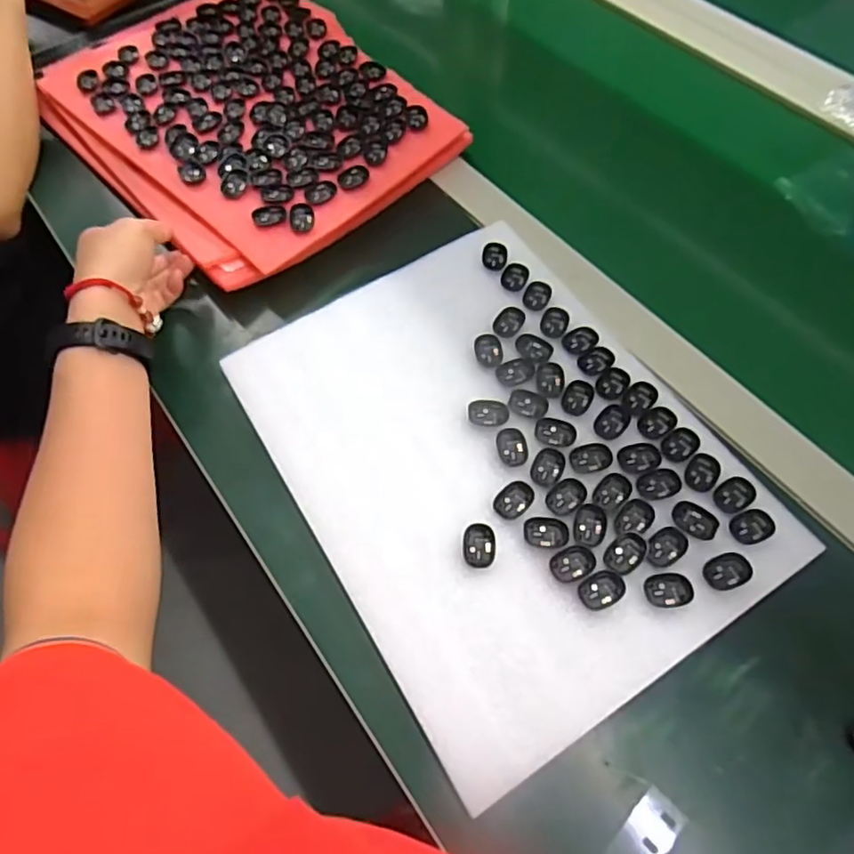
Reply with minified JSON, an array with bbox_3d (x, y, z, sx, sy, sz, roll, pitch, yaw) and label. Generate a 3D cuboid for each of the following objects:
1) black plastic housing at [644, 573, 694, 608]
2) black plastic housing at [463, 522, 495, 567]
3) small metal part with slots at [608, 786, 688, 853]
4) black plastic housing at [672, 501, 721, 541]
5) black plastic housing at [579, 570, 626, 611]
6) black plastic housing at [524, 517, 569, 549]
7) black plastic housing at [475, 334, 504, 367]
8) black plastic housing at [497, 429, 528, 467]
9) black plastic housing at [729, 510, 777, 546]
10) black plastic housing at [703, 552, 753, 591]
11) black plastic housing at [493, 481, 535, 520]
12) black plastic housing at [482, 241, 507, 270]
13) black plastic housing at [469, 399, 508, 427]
[{"bbox_3d":[0.143,0.096,0.363,0.027,0.004,0.020,-3,61,0],"label":"black plastic housing"},{"bbox_3d":[0.033,0.073,0.382,0.019,0.005,0.027,-1,61,1],"label":"black plastic housing"},{"bbox_3d":[0.112,0.212,0.315,0.024,0.004,0.047,38,68,20],"label":"small metal part with slots"},{"bbox_3d":[0.167,0.058,0.382,0.028,0.004,0.020,31,66,18],"label":"black plastic housing"},{"bbox_3d":[0.103,0.096,0.364,0.027,0.004,0.021,-25,63,-12],"label":"black plastic housing"},{"bbox_3d":[0.075,0.066,0.383,0.026,0.004,0.020,-1,61,1],"label":"black plastic housing"},{"bbox_3d":[0.046,-0.057,0.451,0.019,0.006,0.028,-9,61,-3],"label":"black plastic housing"},{"bbox_3d":[0.057,0.013,0.412,0.019,0.004,0.028,-11,61,-4],"label":"black plastic housing"},{"bbox_3d":[0.201,0.061,0.378,0.027,0.004,0.020,-20,62,-9],"label":"black plastic housing"},{"bbox_3d":[0.179,0.086,0.365,0.028,0.007,0.020,-17,62,-7],"label":"black plastic housing"},{"bbox_3d":[0.056,0.046,0.394,0.020,0.004,0.026,39,69,21],"label":"black plastic housing"},{"bbox_3d":[0.055,-0.139,0.494,0.020,0.004,0.030,2,61,3],"label":"black plastic housing"},{"bbox_3d":[0.043,-0.010,0.426,0.028,0.004,0.020,11,62,8],"label":"black plastic housing"}]

